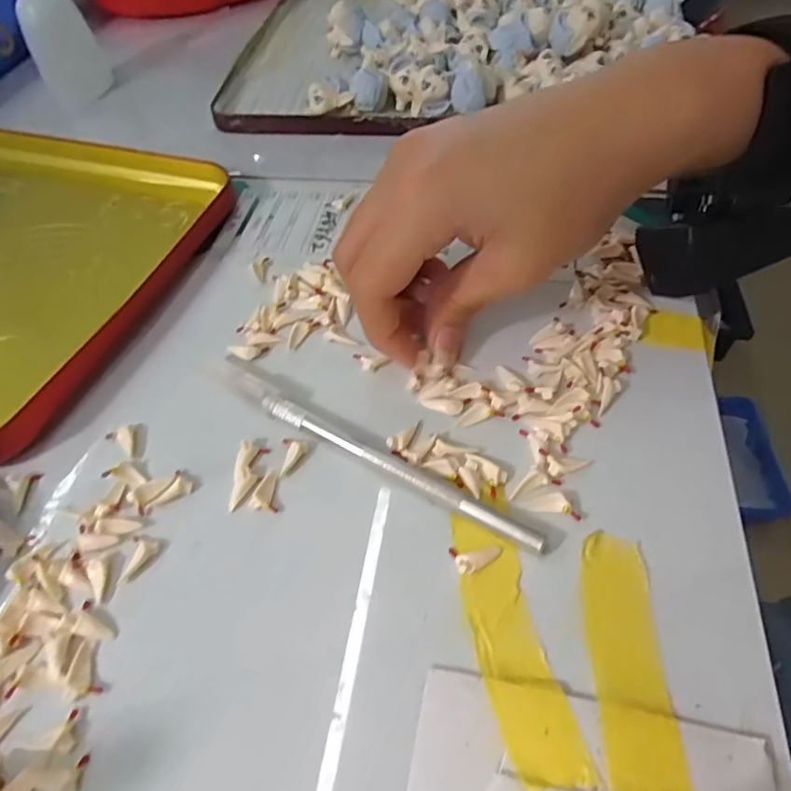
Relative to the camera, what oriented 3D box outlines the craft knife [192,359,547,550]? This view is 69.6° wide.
[{"bbox_3d":[-0.016,0.019,0.209,0.147,0.009,0.013,27,59,23],"label":"craft knife"}]

